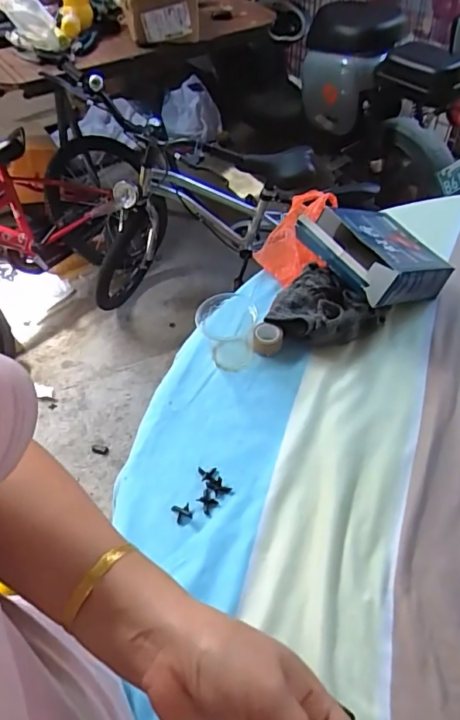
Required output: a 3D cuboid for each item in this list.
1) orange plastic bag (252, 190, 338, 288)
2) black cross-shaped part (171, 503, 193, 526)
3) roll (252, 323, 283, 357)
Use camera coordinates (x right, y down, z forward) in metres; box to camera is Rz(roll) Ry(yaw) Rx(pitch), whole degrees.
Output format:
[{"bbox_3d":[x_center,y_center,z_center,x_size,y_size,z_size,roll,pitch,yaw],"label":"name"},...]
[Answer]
[{"bbox_3d":[0.092,-0.178,0.735,0.104,0.065,0.153,10,52,10],"label":"orange plastic bag"},{"bbox_3d":[-0.048,0.157,0.517,0.017,0.004,0.021,-19,53,-13],"label":"black cross-shaped part"},{"bbox_3d":[0.047,-0.024,0.635,0.035,0.029,0.032,-1,51,1],"label":"roll"}]

